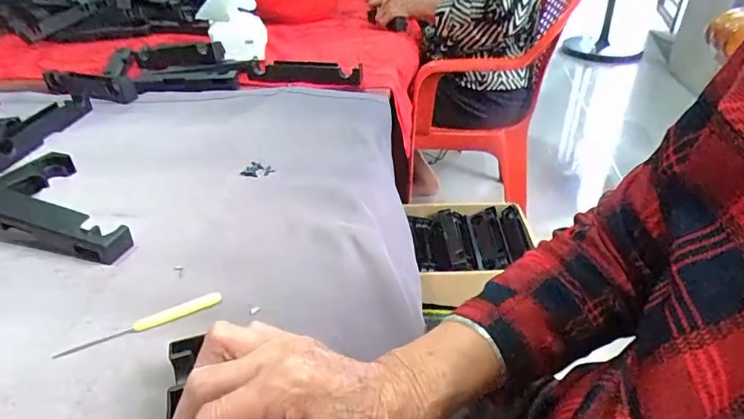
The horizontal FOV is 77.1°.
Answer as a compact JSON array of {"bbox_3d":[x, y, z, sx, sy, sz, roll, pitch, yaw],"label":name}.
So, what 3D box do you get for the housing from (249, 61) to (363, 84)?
[{"bbox_3d":[-0.110,-0.223,0.755,0.185,0.029,0.030,4,35,8],"label":"housing"}]

